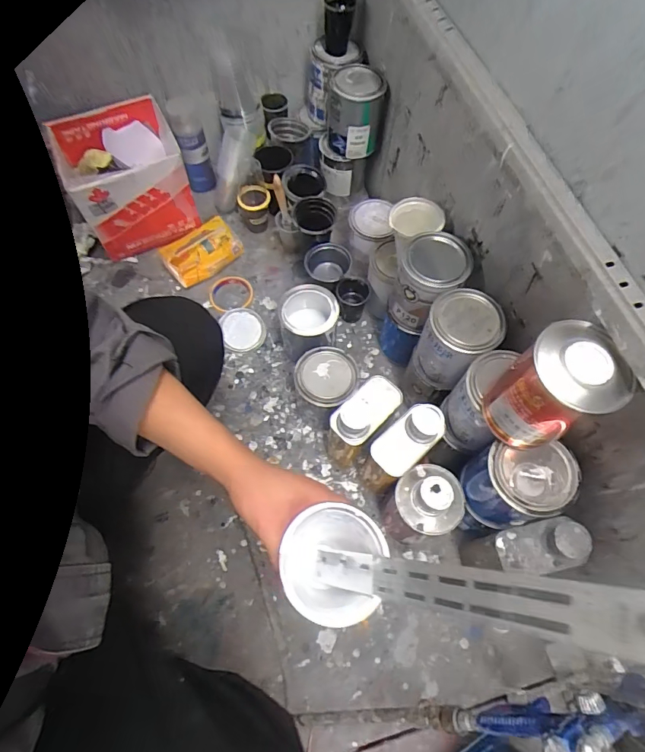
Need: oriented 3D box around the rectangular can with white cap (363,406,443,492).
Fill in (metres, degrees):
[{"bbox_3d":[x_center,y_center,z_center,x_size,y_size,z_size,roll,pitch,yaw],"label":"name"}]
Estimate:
[{"bbox_3d":[0.119,0.121,0.709,0.102,0.210,0.067,-39,72,-18],"label":"rectangular can with white cap"}]

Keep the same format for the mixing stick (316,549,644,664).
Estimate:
[{"bbox_3d":[0.084,0.150,0.313,0.005,0.321,0.031,26,63,-25],"label":"mixing stick"}]

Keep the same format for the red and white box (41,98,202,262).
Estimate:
[{"bbox_3d":[-0.425,-0.436,0.971,0.224,0.172,0.245,-22,68,-11],"label":"red and white box"}]

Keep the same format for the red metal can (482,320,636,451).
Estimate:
[{"bbox_3d":[0.254,0.019,0.498,0.092,0.157,0.093,1,65,-1],"label":"red metal can"}]

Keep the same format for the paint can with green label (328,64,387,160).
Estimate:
[{"bbox_3d":[0.068,-0.538,0.906,0.107,0.127,0.099,1,65,-1],"label":"paint can with green label"}]

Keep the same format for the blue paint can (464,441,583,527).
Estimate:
[{"bbox_3d":[0.260,0.150,0.599,0.105,0.139,0.091,4,65,0],"label":"blue paint can"}]

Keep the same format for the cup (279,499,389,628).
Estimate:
[{"bbox_3d":[0.008,0.174,0.410,0.083,0.093,0.091,1,65,-1],"label":"cup"}]

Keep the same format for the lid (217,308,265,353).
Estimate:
[{"bbox_3d":[-0.166,-0.097,0.917,0.088,0.013,0.096,1,65,-1],"label":"lid"}]

